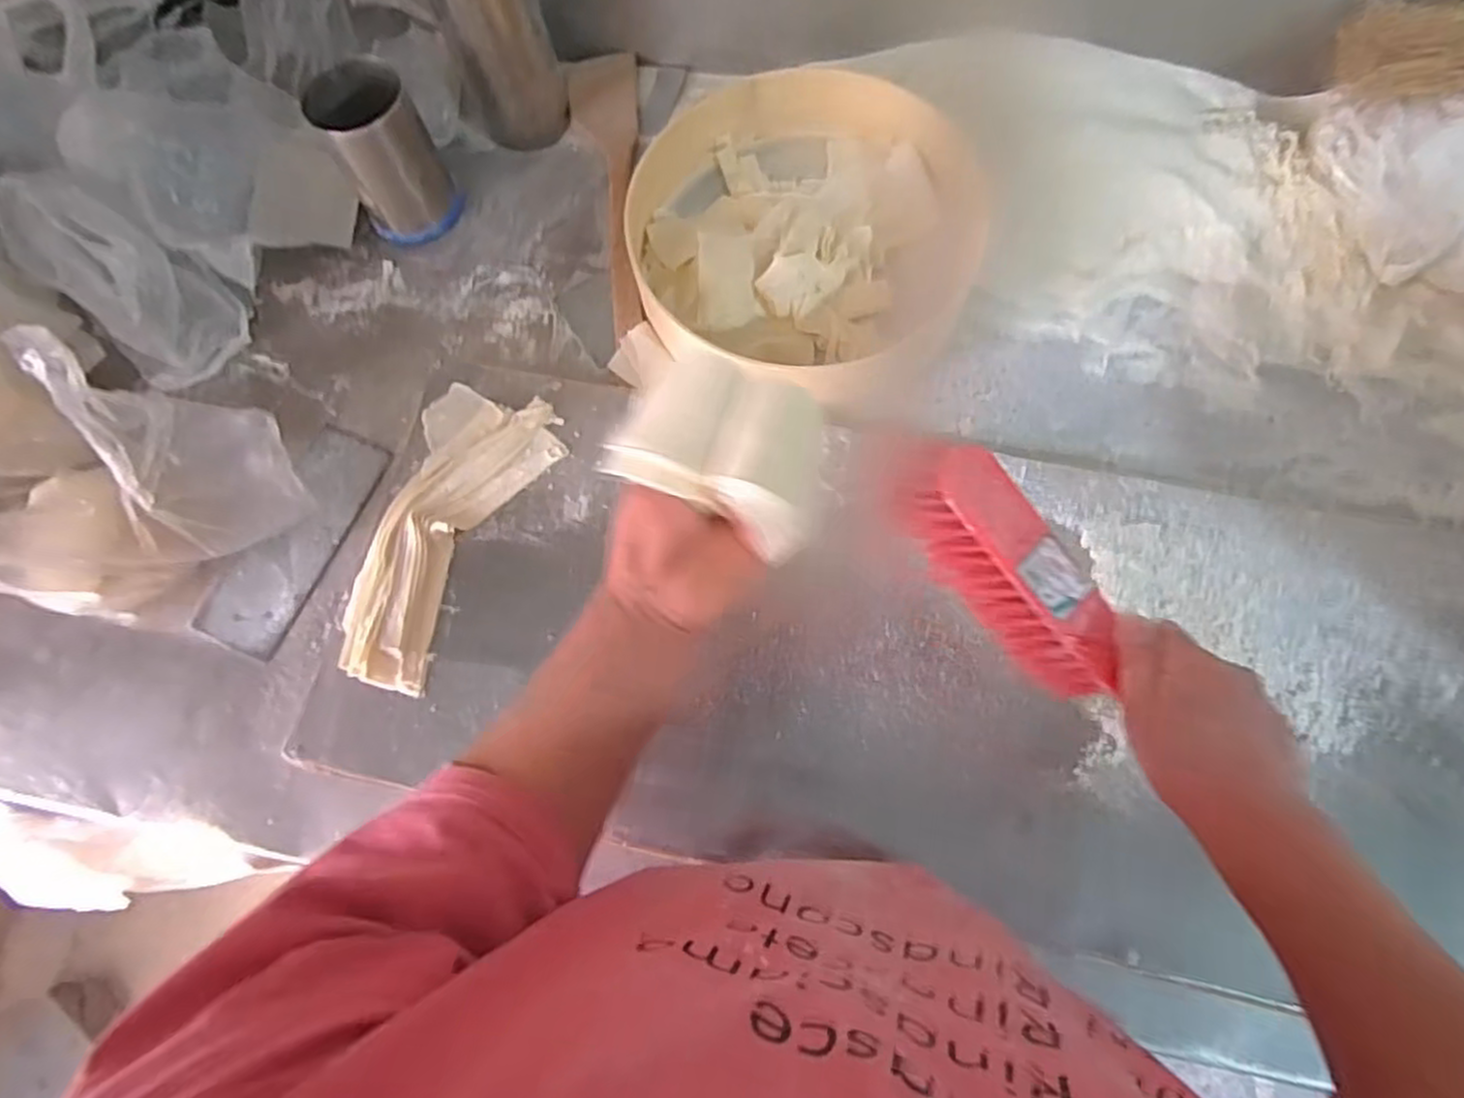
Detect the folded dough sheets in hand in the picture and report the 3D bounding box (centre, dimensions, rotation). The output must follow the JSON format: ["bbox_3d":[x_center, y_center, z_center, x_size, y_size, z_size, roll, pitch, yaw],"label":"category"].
[{"bbox_3d":[0.001,-0.053,0.379,0.106,0.019,0.081,28,82,-5],"label":"folded dough sheets in hand"}]

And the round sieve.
[{"bbox_3d":[0.069,-0.289,0.640,0.290,0.065,0.301,0,71,1],"label":"round sieve"}]

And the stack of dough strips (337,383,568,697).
[{"bbox_3d":[-0.229,-0.017,0.587,0.115,0.023,0.245,19,73,8],"label":"stack of dough strips"}]

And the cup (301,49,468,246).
[{"bbox_3d":[-0.301,-0.346,0.653,0.083,0.129,0.083,0,71,1],"label":"cup"}]

